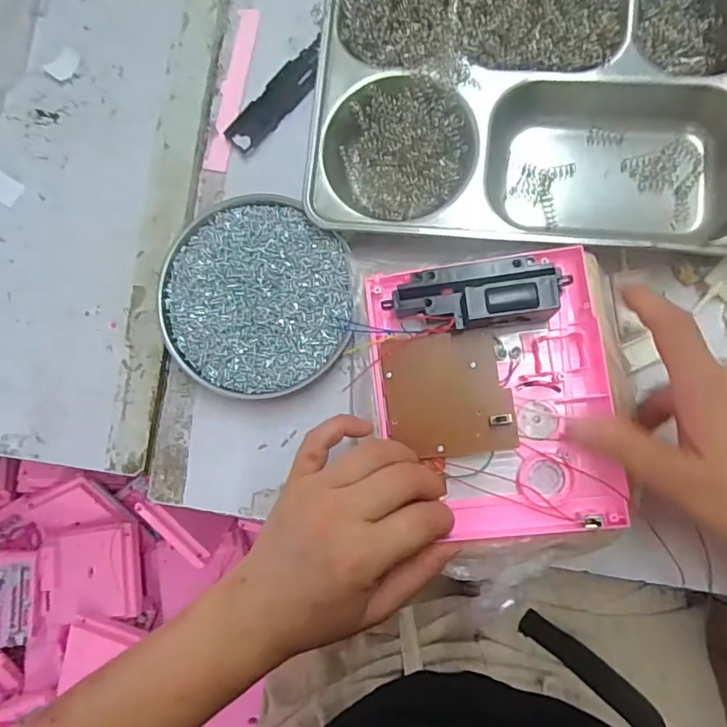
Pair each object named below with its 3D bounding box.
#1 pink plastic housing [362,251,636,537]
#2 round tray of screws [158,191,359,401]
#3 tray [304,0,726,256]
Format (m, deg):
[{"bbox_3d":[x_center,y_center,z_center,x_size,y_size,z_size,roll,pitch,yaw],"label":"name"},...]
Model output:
[{"bbox_3d":[0.074,0.019,0.310,0.130,0.037,0.158,-7,85,6],"label":"pink plastic housing"},{"bbox_3d":[-0.071,-0.046,0.367,0.129,0.019,0.133,0,86,7],"label":"round tray of screws"},{"bbox_3d":[0.116,-0.184,0.354,0.287,0.034,0.209,5,86,7],"label":"tray"}]

